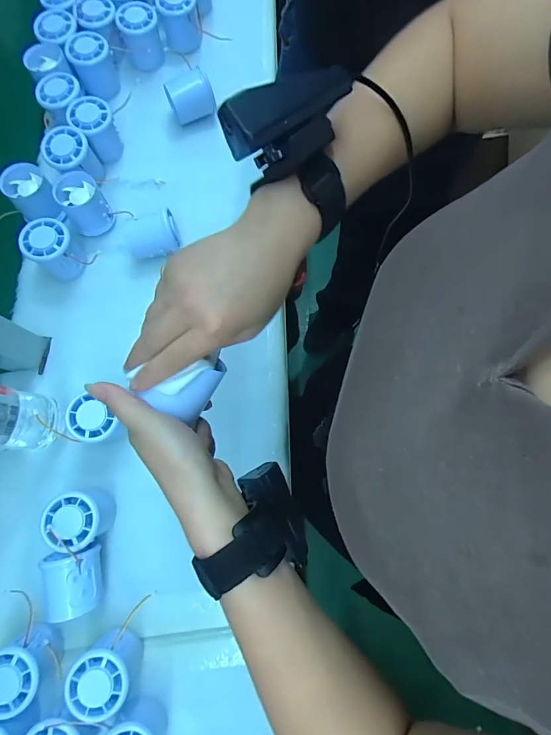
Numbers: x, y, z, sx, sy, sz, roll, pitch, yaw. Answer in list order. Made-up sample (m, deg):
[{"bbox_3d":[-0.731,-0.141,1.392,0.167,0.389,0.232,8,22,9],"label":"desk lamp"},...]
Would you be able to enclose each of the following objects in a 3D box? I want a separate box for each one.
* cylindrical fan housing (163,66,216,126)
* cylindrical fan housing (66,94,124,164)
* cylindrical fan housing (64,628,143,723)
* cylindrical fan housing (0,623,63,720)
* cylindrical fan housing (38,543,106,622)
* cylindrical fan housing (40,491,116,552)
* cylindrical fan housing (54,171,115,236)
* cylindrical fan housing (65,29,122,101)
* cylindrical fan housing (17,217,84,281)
[{"bbox_3d":[-0.119,-0.374,0.514,0.058,0.055,0.046,-26,79,-7],"label":"cylindrical fan housing"},{"bbox_3d":[-0.237,-0.315,0.498,0.051,0.055,0.053,0,77,-1],"label":"cylindrical fan housing"},{"bbox_3d":[-0.164,0.298,0.367,0.053,0.058,0.052,0,77,-1],"label":"cylindrical fan housing"},{"bbox_3d":[-0.249,0.295,0.363,0.057,0.052,0.053,0,77,-1],"label":"cylindrical fan housing"},{"bbox_3d":[-0.204,0.216,0.381,0.054,0.054,0.059,-14,78,-4],"label":"cylindrical fan housing"},{"bbox_3d":[-0.204,0.159,0.394,0.057,0.057,0.054,0,77,-1],"label":"cylindrical fan housing"},{"bbox_3d":[-0.246,-0.210,0.478,0.053,0.049,0.061,-31,80,-8],"label":"cylindrical fan housing"},{"bbox_3d":[-0.254,-0.421,0.530,0.056,0.068,0.057,-21,78,-6],"label":"cylindrical fan housing"},{"bbox_3d":[-0.270,-0.144,0.458,0.053,0.054,0.053,0,77,-1],"label":"cylindrical fan housing"}]

